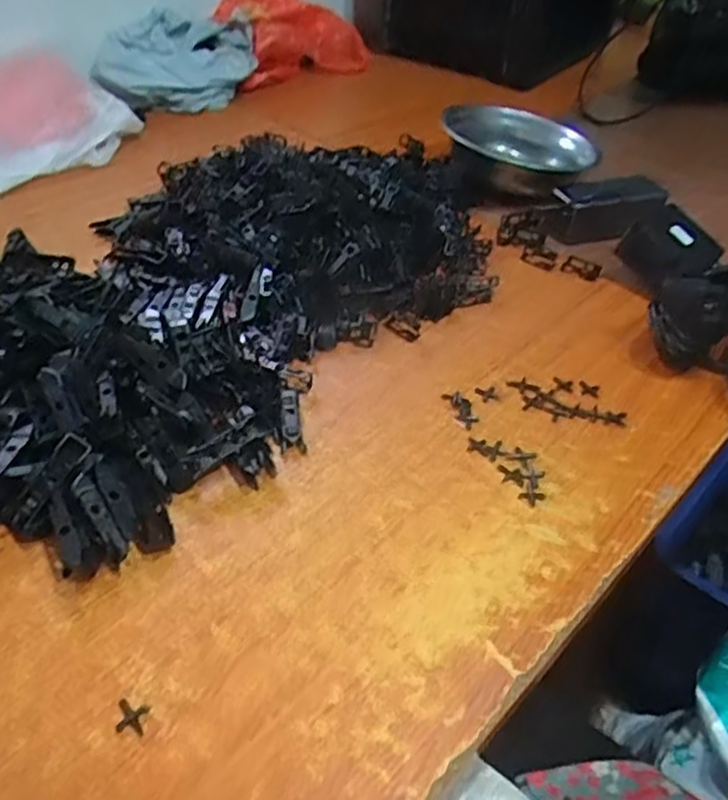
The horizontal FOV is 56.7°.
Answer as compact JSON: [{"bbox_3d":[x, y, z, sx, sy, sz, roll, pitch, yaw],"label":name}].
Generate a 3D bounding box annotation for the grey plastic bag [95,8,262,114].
[{"bbox_3d":[-0.297,-0.541,1.076,0.247,0.092,0.200,-5,43,-9],"label":"grey plastic bag"}]

